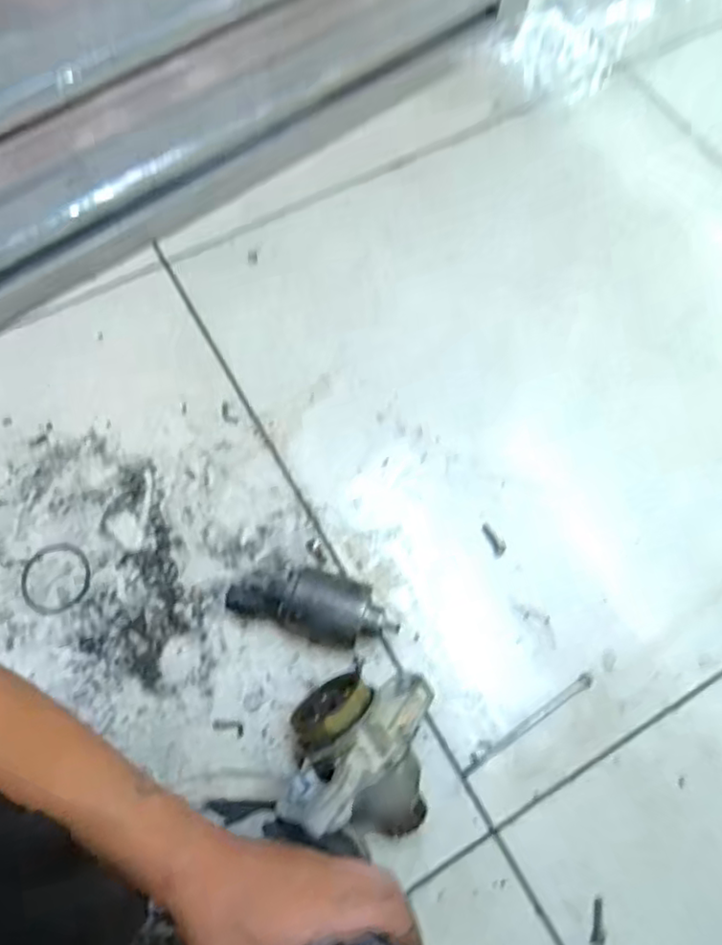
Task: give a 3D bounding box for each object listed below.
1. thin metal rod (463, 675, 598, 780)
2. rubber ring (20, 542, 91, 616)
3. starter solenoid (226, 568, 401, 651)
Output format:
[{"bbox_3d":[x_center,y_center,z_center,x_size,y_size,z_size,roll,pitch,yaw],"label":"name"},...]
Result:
[{"bbox_3d":[0.132,0.199,0.499,0.127,0.004,0.009,-30,71,-12],"label":"thin metal rod"},{"bbox_3d":[-0.264,0.091,0.544,0.058,0.004,0.061,0,68,0],"label":"rubber ring"},{"bbox_3d":[-0.040,0.107,0.510,0.133,0.051,0.049,13,68,5],"label":"starter solenoid"}]

